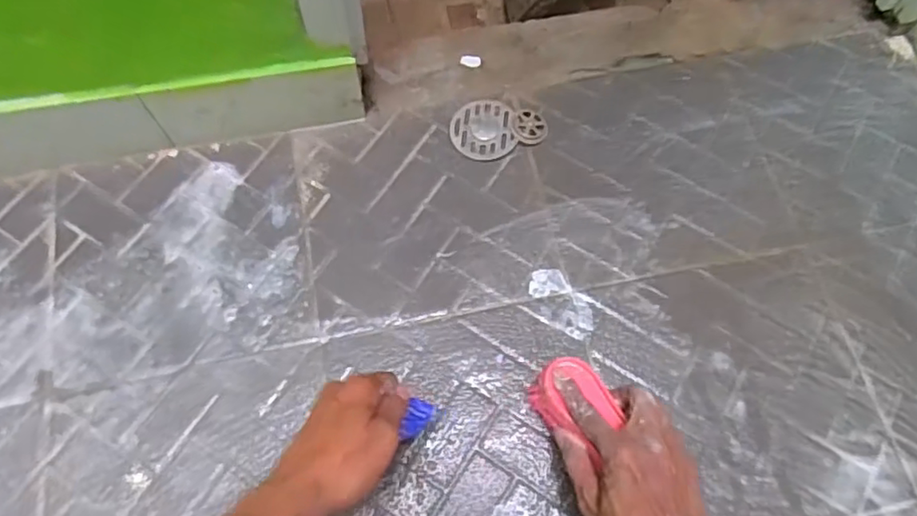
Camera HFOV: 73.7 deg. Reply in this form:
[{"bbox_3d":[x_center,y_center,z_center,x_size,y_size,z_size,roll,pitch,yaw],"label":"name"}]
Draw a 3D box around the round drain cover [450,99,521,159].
[{"bbox_3d":[0.027,-0.142,0.674,0.070,0.006,0.075,0,68,-1],"label":"round drain cover"}]

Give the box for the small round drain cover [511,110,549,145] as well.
[{"bbox_3d":[0.078,-0.145,0.673,0.039,0.005,0.043,1,68,-1],"label":"small round drain cover"}]

